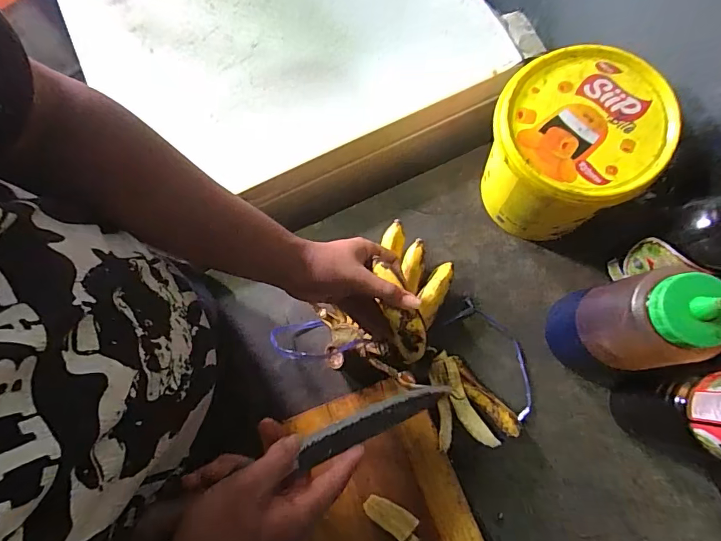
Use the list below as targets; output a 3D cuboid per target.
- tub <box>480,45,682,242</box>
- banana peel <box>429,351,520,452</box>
[{"bbox_3d":[0.224,-0.131,0.502,0.157,0.168,0.155,-1,77,5],"label":"tub"},{"bbox_3d":[0.131,0.151,0.511,0.088,0.026,0.106,-7,79,0],"label":"banana peel"}]

